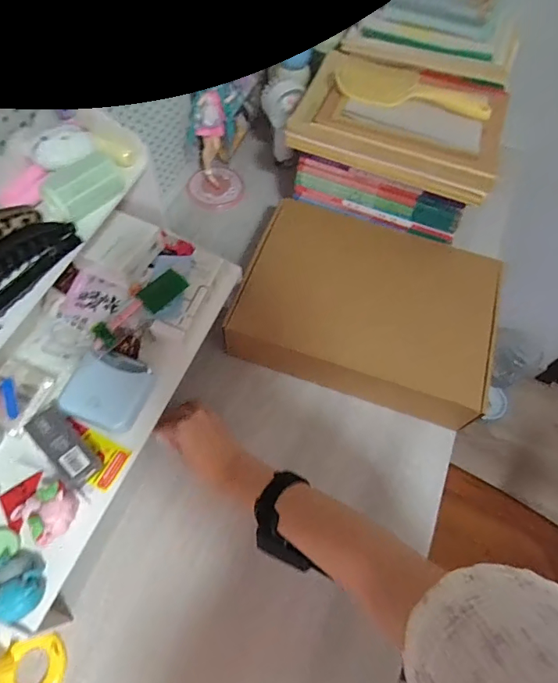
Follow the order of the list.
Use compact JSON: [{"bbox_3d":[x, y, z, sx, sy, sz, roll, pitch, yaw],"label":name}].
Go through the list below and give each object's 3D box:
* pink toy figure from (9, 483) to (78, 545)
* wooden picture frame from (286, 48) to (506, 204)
[{"bbox_3d":[-0.231,0.171,0.440,0.054,0.031,0.051,1,63,-3],"label":"pink toy figure"},{"bbox_3d":[0.178,-0.322,0.652,0.290,0.066,0.169,19,63,6],"label":"wooden picture frame"}]

